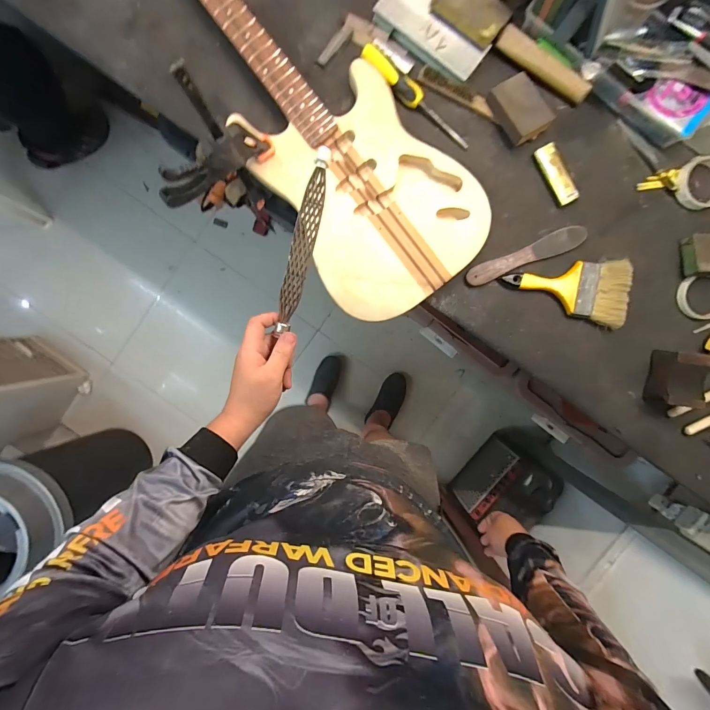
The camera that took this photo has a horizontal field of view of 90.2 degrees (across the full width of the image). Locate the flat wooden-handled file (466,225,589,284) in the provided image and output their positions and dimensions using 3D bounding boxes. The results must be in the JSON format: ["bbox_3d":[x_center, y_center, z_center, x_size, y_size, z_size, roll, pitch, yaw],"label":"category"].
[{"bbox_3d":[0.315,-0.183,0.652,0.223,0.008,0.040,-22,93,2],"label":"flat wooden-handled file"}]

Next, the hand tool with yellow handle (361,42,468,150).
[{"bbox_3d":[0.107,-0.452,0.624,0.238,0.023,0.034,39,93,-2],"label":"hand tool with yellow handle"}]

